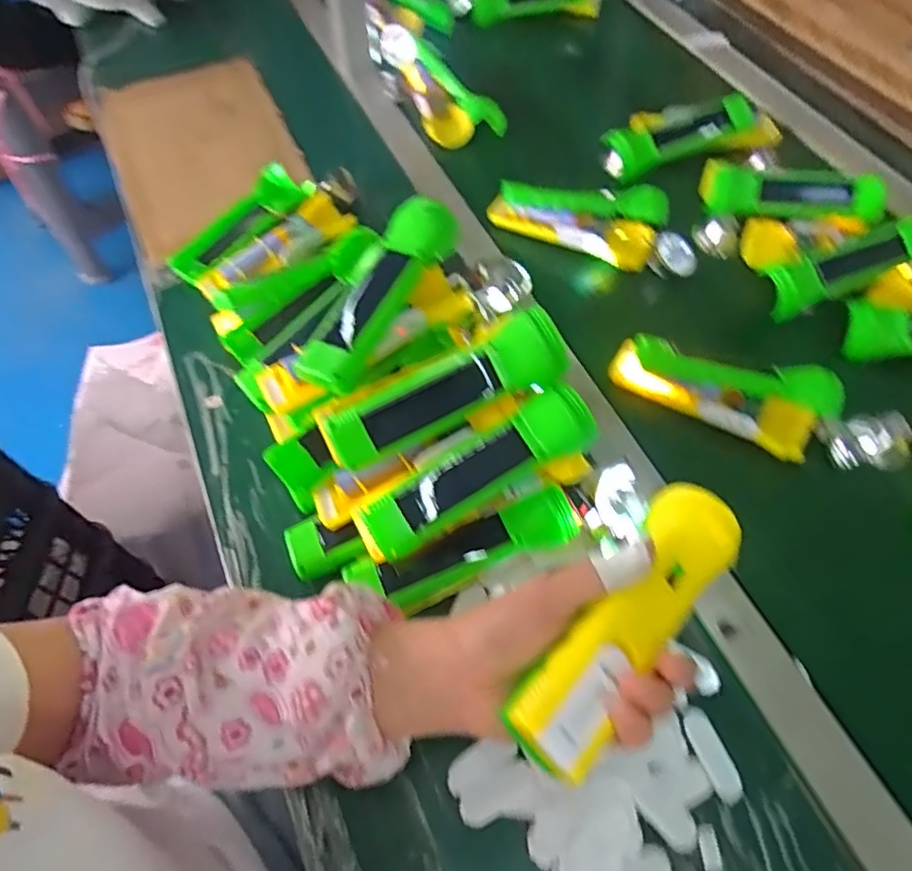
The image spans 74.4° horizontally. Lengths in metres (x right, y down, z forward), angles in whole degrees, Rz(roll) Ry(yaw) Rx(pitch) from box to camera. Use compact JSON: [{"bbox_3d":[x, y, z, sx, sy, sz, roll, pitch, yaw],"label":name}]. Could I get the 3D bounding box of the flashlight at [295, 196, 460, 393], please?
[{"bbox_3d":[-0.054,-0.103,0.427,0.043,0.033,0.165,26,63,15],"label":"flashlight"}]

